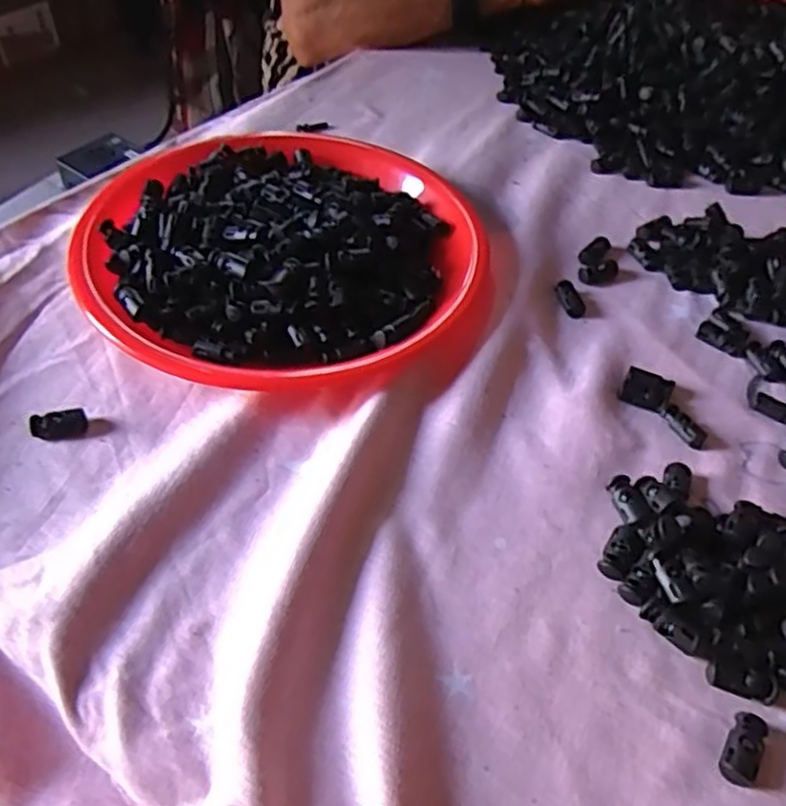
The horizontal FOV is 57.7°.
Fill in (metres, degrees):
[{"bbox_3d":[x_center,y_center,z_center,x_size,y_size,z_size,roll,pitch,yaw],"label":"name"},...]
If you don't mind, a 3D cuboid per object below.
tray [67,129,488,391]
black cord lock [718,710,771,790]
[{"bbox_3d":[-0.070,-0.109,0.478,0.247,0.046,0.247,1,51,-2],"label":"tray"},{"bbox_3d":[0.144,0.140,0.290,0.014,0.008,0.029,30,56,20],"label":"black cord lock"}]

